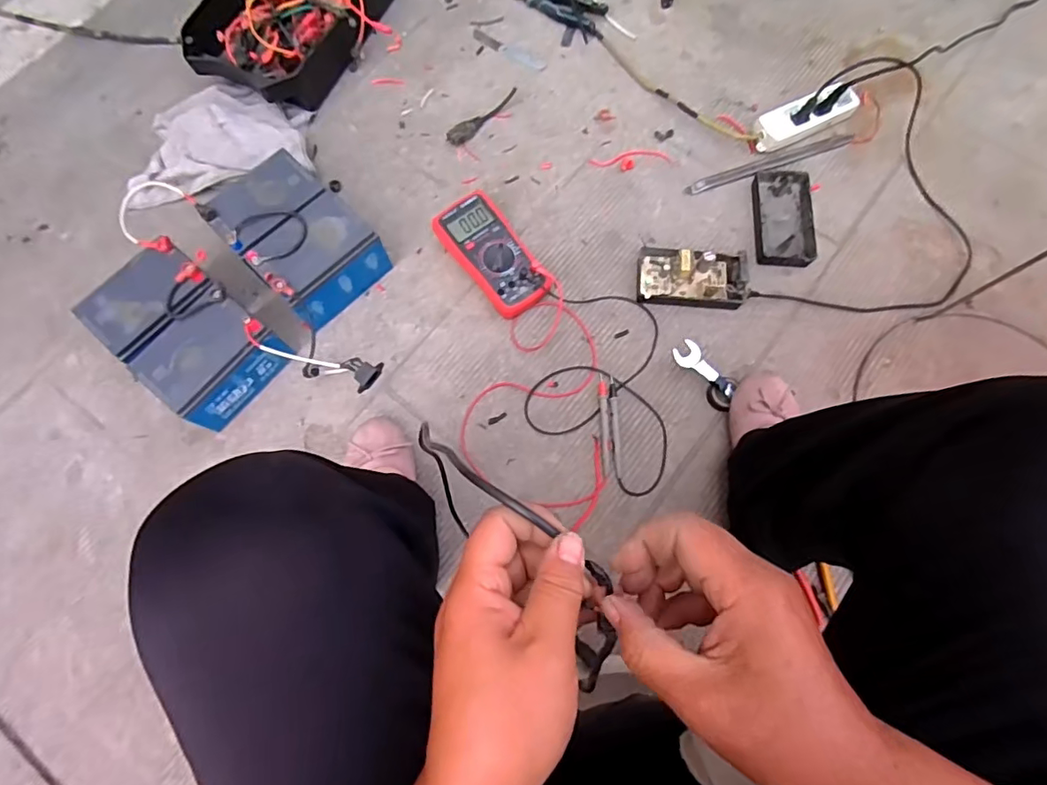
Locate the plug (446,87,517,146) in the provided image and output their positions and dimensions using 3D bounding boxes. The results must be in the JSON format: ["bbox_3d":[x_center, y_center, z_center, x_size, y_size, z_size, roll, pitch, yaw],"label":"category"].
[{"bbox_3d":[-0.065,-0.452,0.879,0.141,0.024,0.024,-41,76,-10],"label":"plug"}]

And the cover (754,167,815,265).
[{"bbox_3d":[0.391,-0.264,0.808,0.083,0.031,0.160,1,74,2],"label":"cover"}]

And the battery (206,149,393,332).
[{"bbox_3d":[-0.317,-0.215,0.766,0.204,0.103,0.146,41,79,12],"label":"battery"}]

